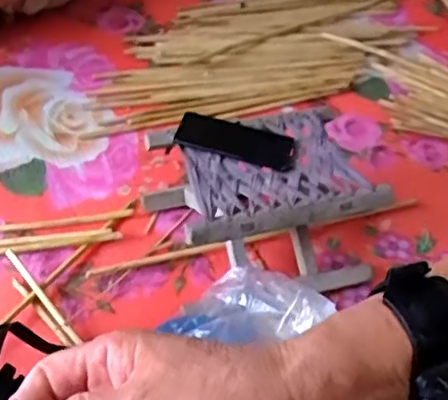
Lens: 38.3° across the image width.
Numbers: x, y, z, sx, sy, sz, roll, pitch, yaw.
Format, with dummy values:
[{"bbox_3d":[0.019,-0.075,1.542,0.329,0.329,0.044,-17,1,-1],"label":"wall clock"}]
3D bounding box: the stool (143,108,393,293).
[{"bbox_3d":[0.059,0.004,0.904,0.288,0.157,0.222,-11,48,-15],"label":"stool"}]

